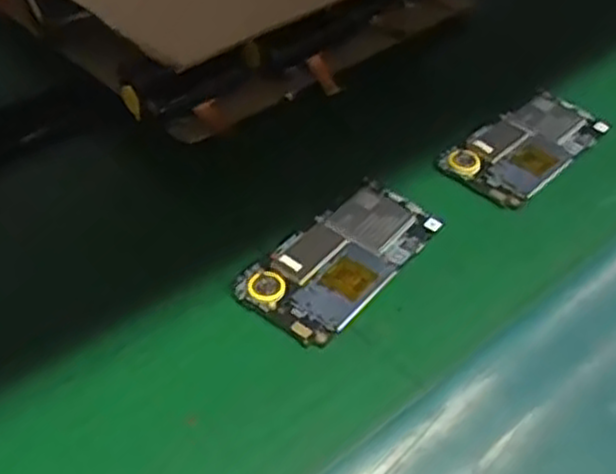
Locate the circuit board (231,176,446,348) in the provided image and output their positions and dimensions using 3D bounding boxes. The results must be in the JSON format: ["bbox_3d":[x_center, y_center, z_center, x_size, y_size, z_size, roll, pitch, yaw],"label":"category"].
[{"bbox_3d":[0.021,0.010,0.452,0.063,0.008,0.123,32,57,28],"label":"circuit board"}]

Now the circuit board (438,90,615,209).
[{"bbox_3d":[0.148,-0.065,0.533,0.063,0.008,0.122,36,58,30],"label":"circuit board"}]

